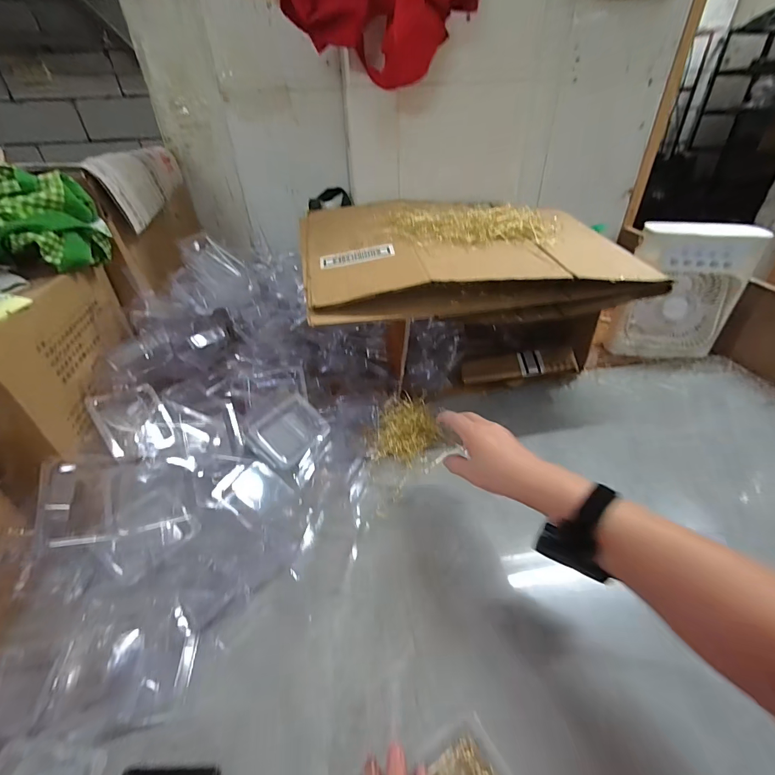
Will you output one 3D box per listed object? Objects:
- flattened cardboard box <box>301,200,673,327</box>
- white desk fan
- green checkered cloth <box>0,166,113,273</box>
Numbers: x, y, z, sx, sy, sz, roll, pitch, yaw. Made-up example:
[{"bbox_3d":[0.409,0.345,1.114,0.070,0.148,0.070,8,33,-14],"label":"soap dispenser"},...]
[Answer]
[{"bbox_3d":[0.124,-0.237,0.653,0.521,0.089,0.348,-8,37,-7],"label":"flattened cardboard box"},{"bbox_3d":[0.590,-0.192,0.771,0.202,0.243,0.079,3,37,7],"label":"white desk fan"},{"bbox_3d":[-0.458,-0.182,0.446,0.214,0.094,0.104,-22,41,-24],"label":"green checkered cloth"}]

